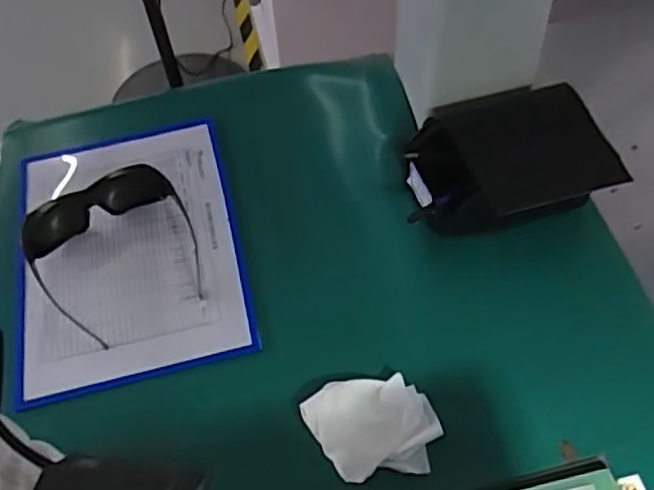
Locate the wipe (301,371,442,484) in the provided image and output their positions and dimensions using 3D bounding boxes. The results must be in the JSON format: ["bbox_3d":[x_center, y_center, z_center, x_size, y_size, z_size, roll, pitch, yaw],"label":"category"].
[{"bbox_3d":[0.038,0.150,0.569,0.108,0.013,0.081,-6,54,-1],"label":"wipe"}]

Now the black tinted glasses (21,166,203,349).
[{"bbox_3d":[-0.206,0.005,0.672,0.156,0.050,0.151,-27,57,-15],"label":"black tinted glasses"}]

